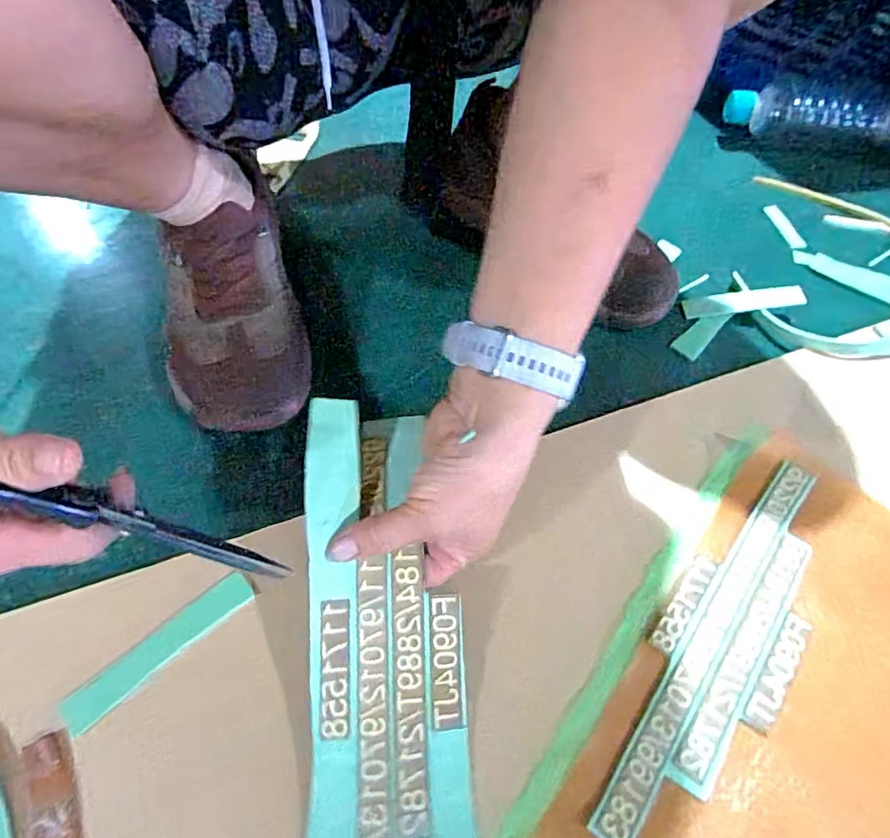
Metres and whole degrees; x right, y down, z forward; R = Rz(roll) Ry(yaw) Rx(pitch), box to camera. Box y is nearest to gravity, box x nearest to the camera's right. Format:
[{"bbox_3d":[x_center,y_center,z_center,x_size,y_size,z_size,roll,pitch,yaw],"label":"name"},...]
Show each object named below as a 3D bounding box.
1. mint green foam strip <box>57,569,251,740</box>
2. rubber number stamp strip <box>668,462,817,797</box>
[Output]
[{"bbox_3d":[-0.160,0.127,0.297,0.105,0.009,0.023,-39,66,-22],"label":"mint green foam strip"},{"bbox_3d":[0.171,0.130,0.298,0.021,0.004,0.163,34,64,19],"label":"rubber number stamp strip"}]

